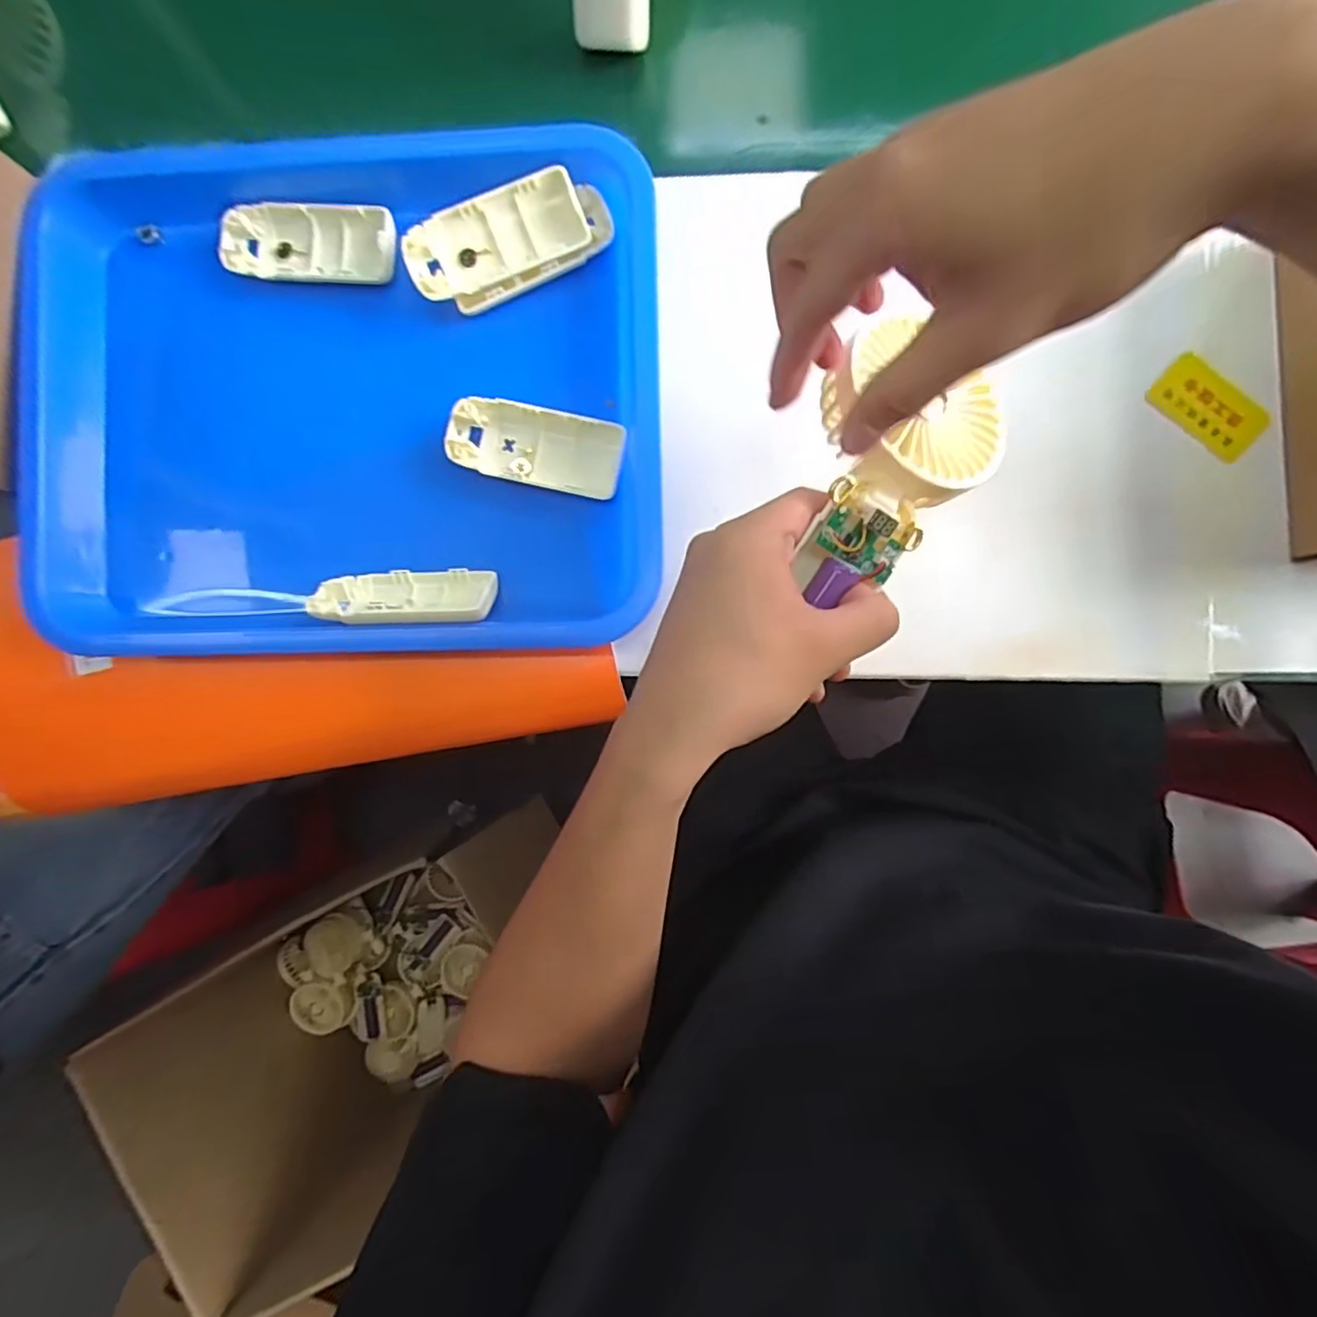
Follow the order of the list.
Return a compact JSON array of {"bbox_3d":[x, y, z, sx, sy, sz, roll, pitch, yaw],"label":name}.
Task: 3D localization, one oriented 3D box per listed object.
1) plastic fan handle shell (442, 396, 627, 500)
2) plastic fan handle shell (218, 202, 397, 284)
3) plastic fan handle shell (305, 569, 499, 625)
[{"bbox_3d":[-0.075,-0.129,0.388,0.105,0.013,0.046,12,86,3],"label":"plastic fan handle shell"},{"bbox_3d":[-0.219,-0.260,0.399,0.107,0.014,0.053,-2,86,2],"label":"plastic fan handle shell"},{"bbox_3d":[-0.152,-0.036,0.381,0.101,0.048,0.018,0,125,1],"label":"plastic fan handle shell"}]

